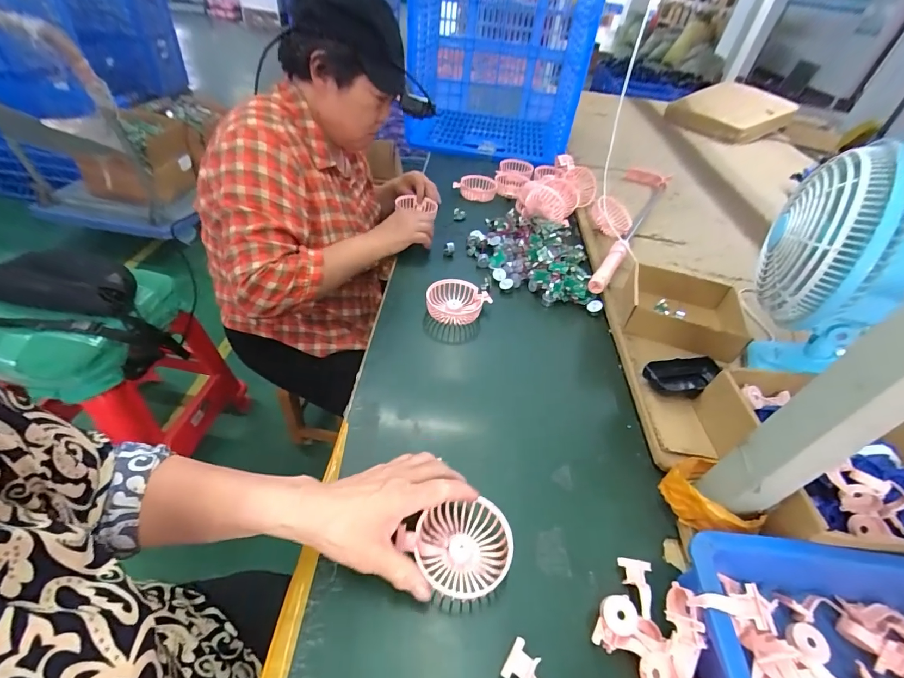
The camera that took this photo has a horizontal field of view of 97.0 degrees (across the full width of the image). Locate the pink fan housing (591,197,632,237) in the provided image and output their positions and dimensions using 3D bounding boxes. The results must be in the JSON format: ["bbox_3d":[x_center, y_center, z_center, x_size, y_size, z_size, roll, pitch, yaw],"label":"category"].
[{"bbox_3d":[0.331,-0.254,0.833,0.065,0.033,0.087,-40,93,1],"label":"pink fan housing"}]

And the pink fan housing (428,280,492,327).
[{"bbox_3d":[0.010,-0.055,0.646,0.104,0.036,0.084,4,44,-6],"label":"pink fan housing"}]

